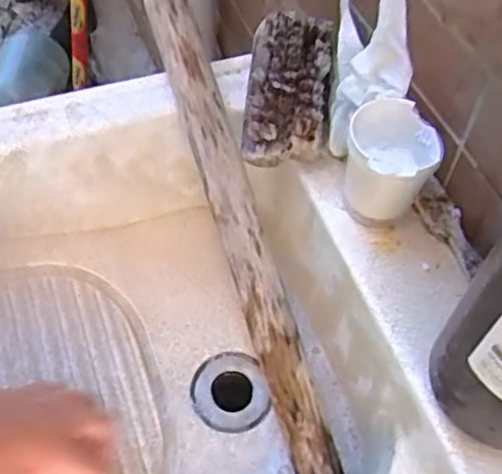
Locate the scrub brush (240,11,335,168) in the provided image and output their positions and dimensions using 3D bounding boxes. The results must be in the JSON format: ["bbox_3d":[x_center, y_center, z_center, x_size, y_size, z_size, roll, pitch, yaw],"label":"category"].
[{"bbox_3d":[0.029,-0.116,0.490,0.063,0.034,0.131,4,56,3],"label":"scrub brush"}]

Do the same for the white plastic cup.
[{"bbox_3d":[0.091,-0.047,0.426,0.057,0.071,0.055,0,56,0],"label":"white plastic cup"}]

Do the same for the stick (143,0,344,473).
[{"bbox_3d":[-0.003,0.002,0.466,0.038,0.031,0.395,-16,81,-10],"label":"stick"}]

